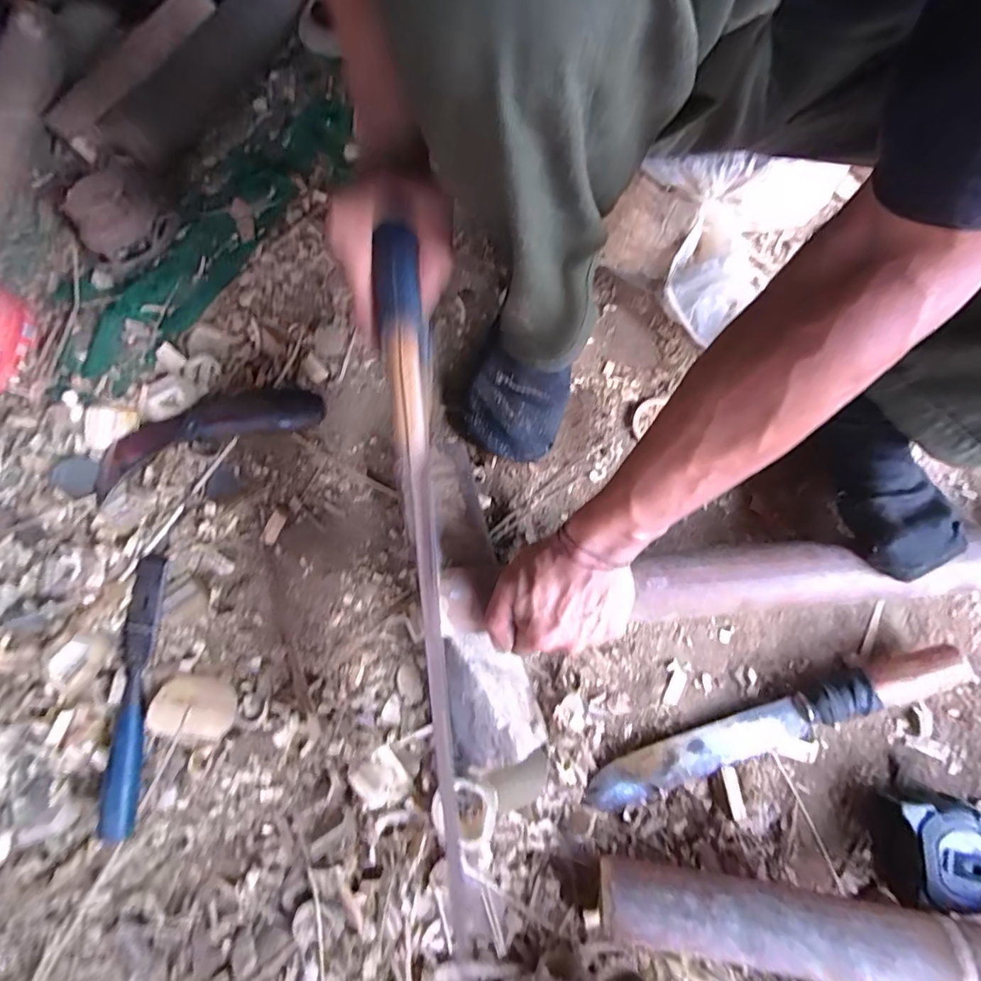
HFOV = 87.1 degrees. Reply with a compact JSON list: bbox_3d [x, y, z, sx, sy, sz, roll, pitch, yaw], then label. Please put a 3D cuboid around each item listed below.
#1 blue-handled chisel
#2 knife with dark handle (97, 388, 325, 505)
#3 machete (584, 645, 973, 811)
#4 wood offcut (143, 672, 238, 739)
[{"bbox_3d":[-0.311,0.173,0.446,0.032,0.021,0.228,-2,79,-1],"label":"blue-handled chisel"},{"bbox_3d":[-0.272,-0.062,0.501,0.218,0.033,0.069,-18,80,-4],"label":"knife with dark handle"},{"bbox_3d":[0.247,0.208,0.447,0.332,0.040,0.043,-20,80,-5],"label":"machete"},{"bbox_3d":[-0.261,0.190,0.455,0.066,0.018,0.051,10,70,-19],"label":"wood offcut"}]

